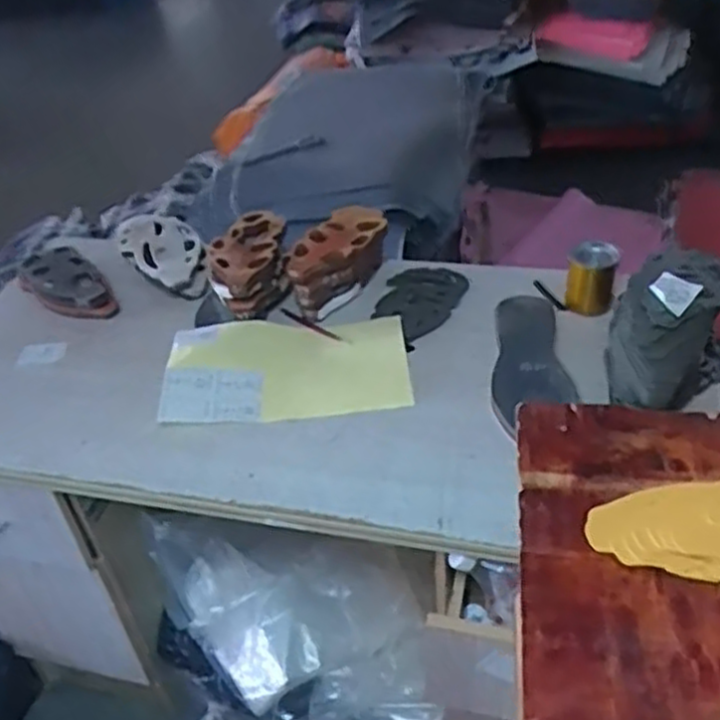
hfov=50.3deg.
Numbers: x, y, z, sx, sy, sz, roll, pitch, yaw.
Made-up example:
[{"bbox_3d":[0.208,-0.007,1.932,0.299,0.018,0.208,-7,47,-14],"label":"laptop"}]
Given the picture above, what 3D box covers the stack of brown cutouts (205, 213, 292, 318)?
[{"bbox_3d":[-0.178,-0.158,1.240,0.122,0.093,0.188,-7,39,-1],"label":"stack of brown cutouts"}]

